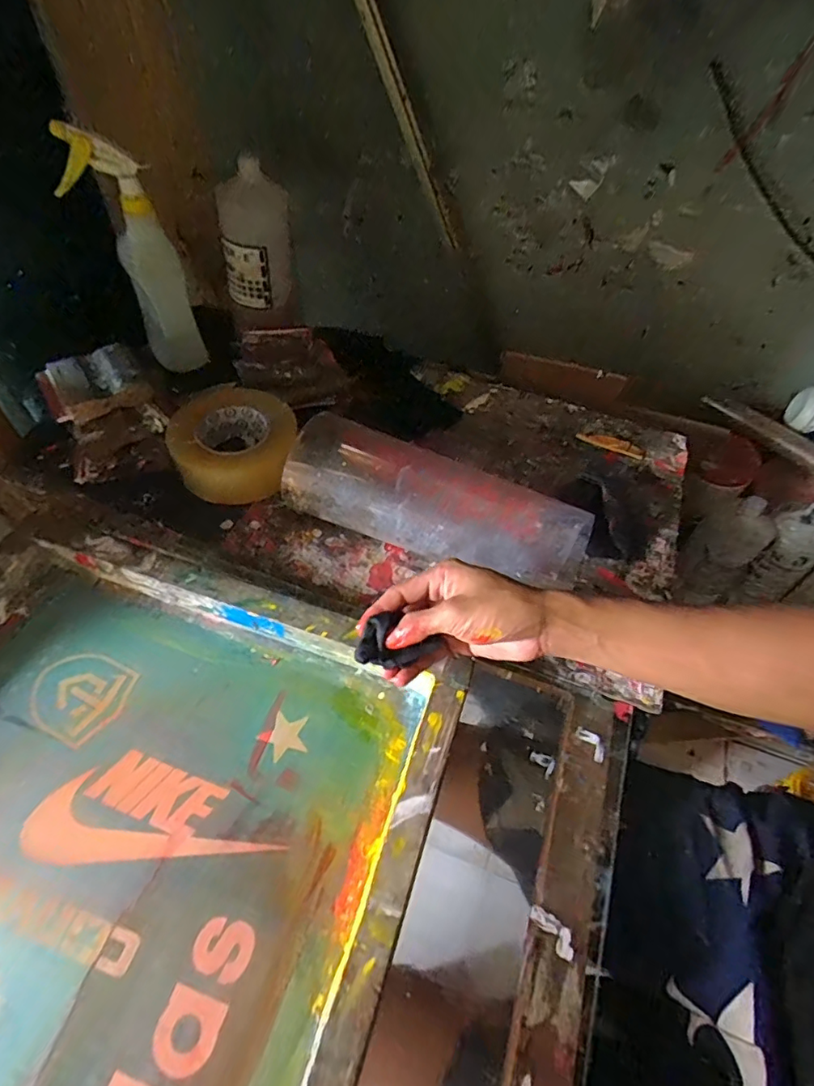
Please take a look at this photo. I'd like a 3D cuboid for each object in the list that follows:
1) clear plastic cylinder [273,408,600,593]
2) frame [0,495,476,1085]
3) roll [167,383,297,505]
[{"bbox_3d":[0.025,-0.039,0.527,0.291,0.091,0.092,20,55,13],"label":"clear plastic cylinder"},{"bbox_3d":[-0.237,0.237,0.353,0.456,0.045,0.575,20,55,11],"label":"frame"},{"bbox_3d":[-0.197,-0.116,0.610,0.133,0.064,0.136,23,55,13],"label":"roll"}]

